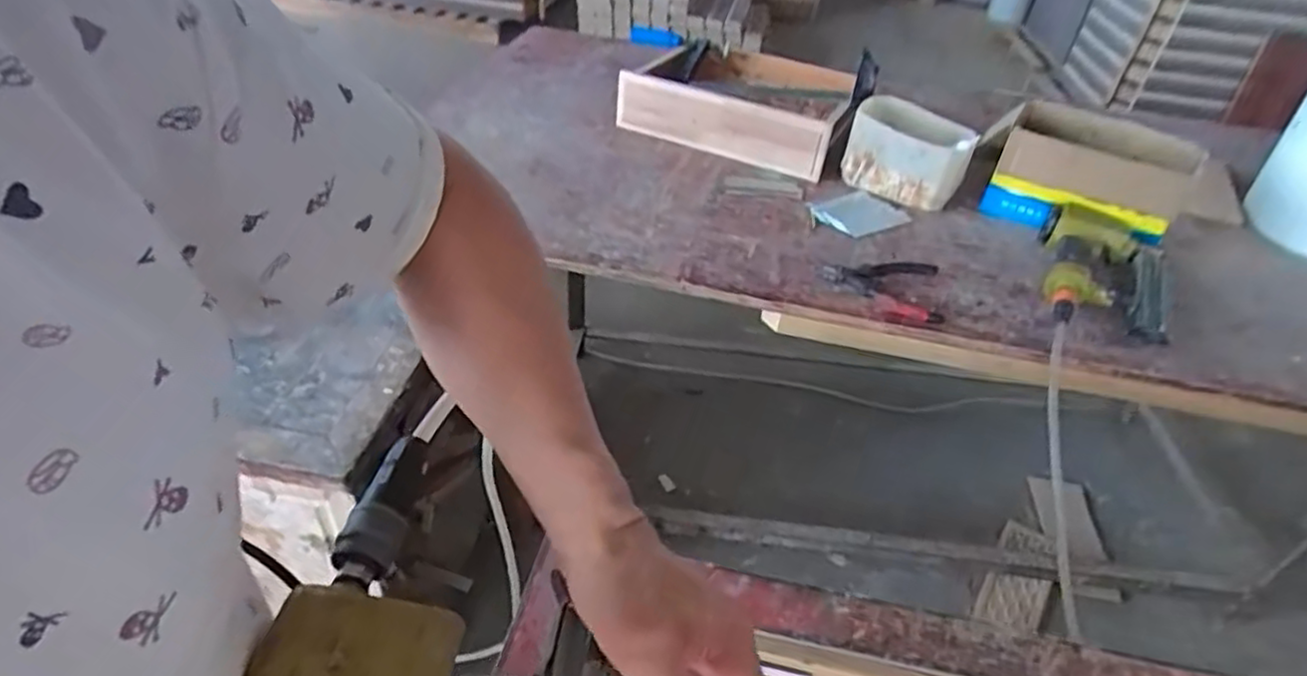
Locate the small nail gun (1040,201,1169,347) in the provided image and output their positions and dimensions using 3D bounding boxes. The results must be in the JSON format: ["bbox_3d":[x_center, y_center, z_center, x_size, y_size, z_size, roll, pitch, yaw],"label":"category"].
[{"bbox_3d":[0.600,-0.084,0.930,0.160,0.059,0.260,22,43,19],"label":"small nail gun"}]

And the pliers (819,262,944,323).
[{"bbox_3d":[0.296,-0.067,0.914,0.149,0.021,0.118,10,40,5],"label":"pliers"}]

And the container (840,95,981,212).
[{"bbox_3d":[0.394,-0.275,1.100,0.184,0.131,0.159,22,43,18],"label":"container"}]

